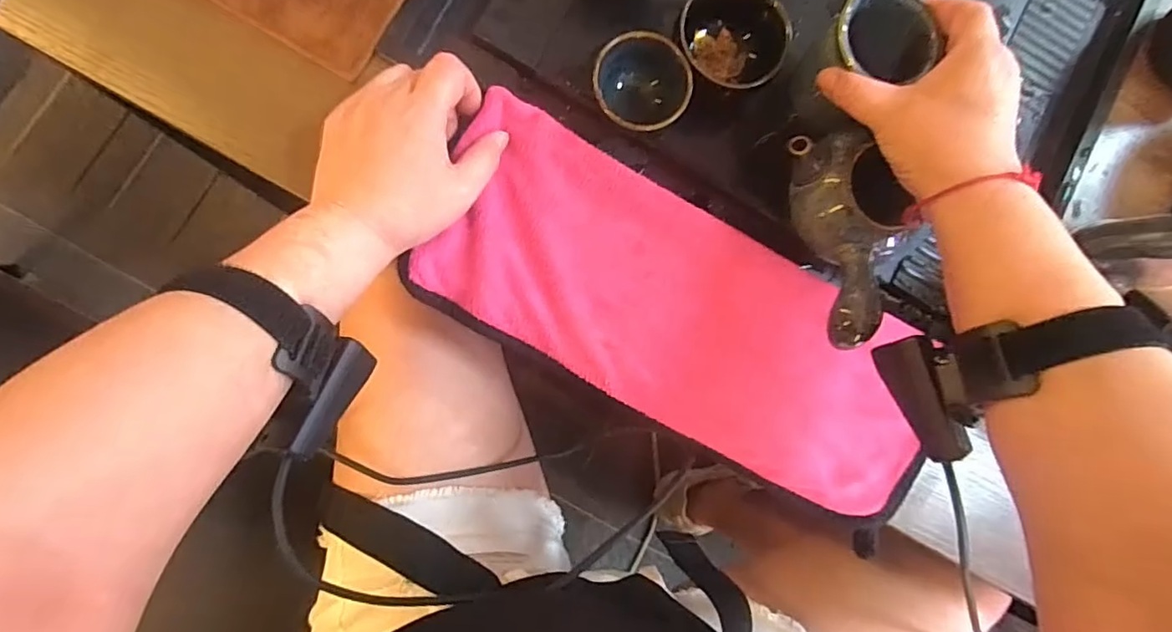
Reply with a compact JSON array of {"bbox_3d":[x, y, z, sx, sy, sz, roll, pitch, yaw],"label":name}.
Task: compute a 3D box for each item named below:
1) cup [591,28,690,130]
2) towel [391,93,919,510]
[{"bbox_3d":[0.034,-0.149,0.367,0.056,0.043,0.060,1,85,-7],"label":"cup"},{"bbox_3d":[0.068,0.005,0.367,0.354,0.021,0.141,32,82,-3],"label":"towel"}]

